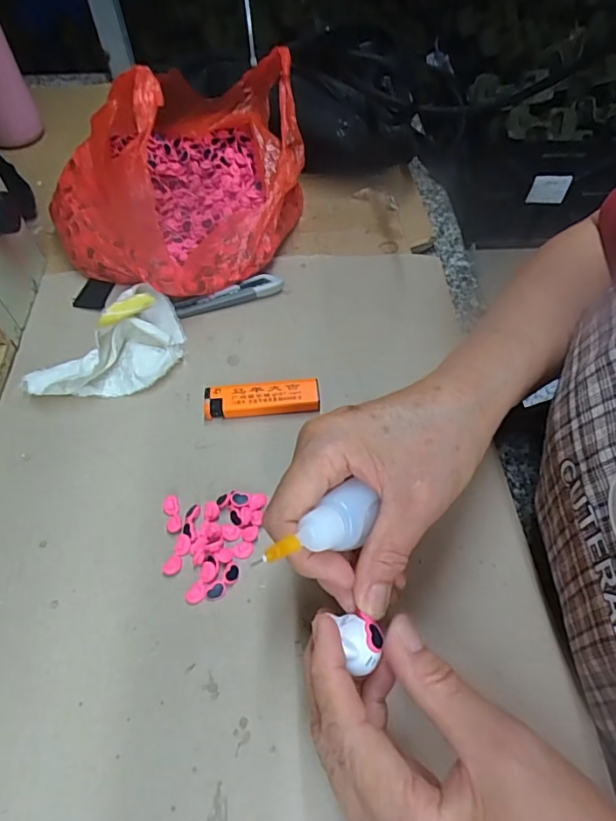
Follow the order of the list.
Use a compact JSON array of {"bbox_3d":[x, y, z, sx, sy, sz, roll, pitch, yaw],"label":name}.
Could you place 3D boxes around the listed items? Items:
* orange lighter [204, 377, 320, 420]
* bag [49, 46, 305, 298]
[{"bbox_3d":[-0.033,-0.008,0.350,0.080,0.014,0.022,-3,57,-2],"label":"orange lighter"},{"bbox_3d":[-0.106,-0.200,0.392,0.182,0.130,0.180,27,61,16],"label":"bag"}]

